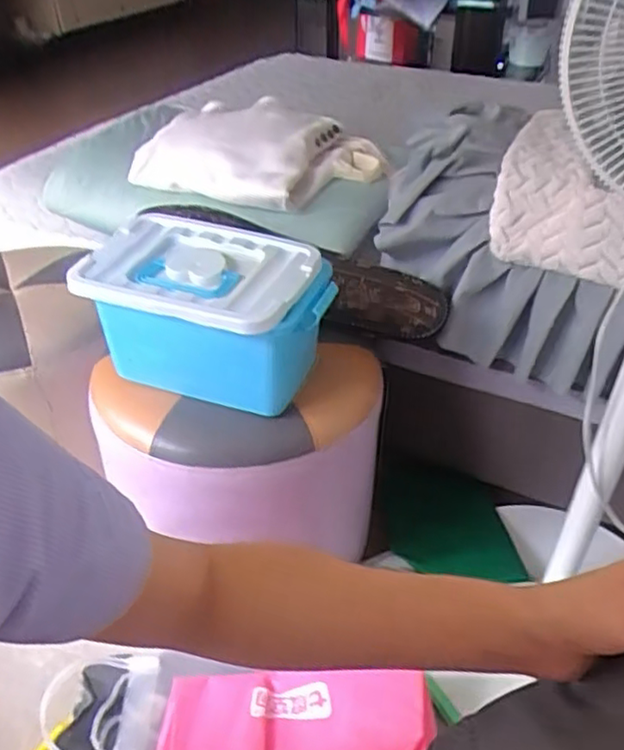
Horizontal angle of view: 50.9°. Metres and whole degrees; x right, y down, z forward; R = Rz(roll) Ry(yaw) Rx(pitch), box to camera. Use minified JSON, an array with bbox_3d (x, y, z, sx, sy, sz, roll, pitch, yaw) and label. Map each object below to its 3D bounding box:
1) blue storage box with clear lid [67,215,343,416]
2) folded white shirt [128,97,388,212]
[{"bbox_3d":[-0.113,-0.064,0.744,0.256,0.137,0.152,15,42,19],"label":"blue storage box with clear lid"},{"bbox_3d":[-0.087,-0.350,1.036,0.361,0.069,0.248,20,44,25],"label":"folded white shirt"}]

